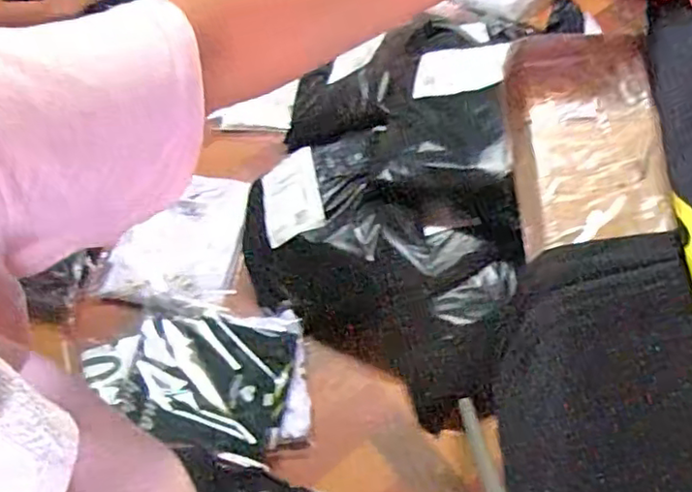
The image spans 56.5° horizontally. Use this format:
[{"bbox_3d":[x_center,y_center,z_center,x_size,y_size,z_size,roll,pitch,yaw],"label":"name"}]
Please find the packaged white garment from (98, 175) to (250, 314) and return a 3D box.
[{"bbox_3d":[-0.297,-0.012,1.173,0.221,0.034,0.277,14,65,10],"label":"packaged white garment"}]

